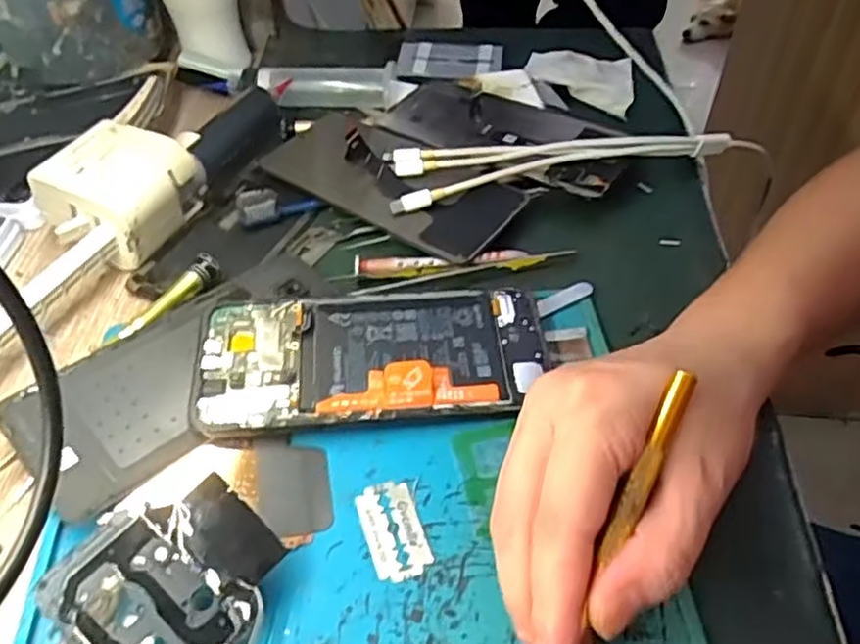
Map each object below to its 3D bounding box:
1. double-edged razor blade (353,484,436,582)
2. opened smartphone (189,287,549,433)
[{"bbox_3d":[-0.015,0.082,0.289,0.023,0.004,0.042,-15,50,-12],"label":"double-edged razor blade"},{"bbox_3d":[-0.027,0.014,0.337,0.157,0.015,0.073,-5,48,-3],"label":"opened smartphone"}]

